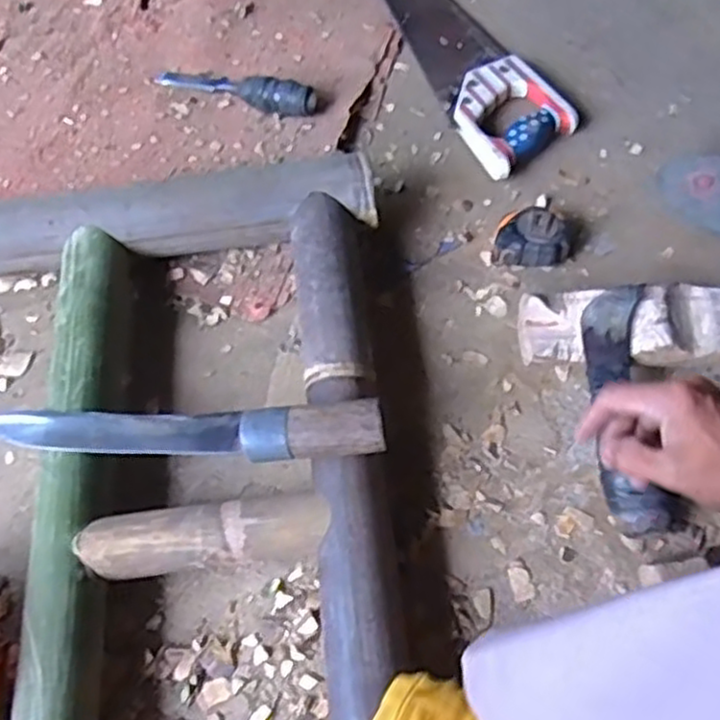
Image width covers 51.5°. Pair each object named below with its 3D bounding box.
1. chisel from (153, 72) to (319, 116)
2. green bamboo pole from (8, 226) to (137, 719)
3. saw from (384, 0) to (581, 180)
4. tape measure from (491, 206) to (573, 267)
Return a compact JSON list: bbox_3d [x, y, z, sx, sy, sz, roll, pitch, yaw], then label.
[{"bbox_3d":[-0.140,-0.306,0.829,0.196,0.030,0.033,19,64,11],"label":"chisel"},{"bbox_3d":[-0.220,0.151,0.576,0.073,0.061,0.579,-3,62,-1],"label":"green bamboo pole"},{"bbox_3d":[0.094,-0.415,0.892,0.122,0.032,0.506,-21,64,-10],"label":"saw"},{"bbox_3d":[0.166,-0.119,0.725,0.072,0.034,0.057,6,62,4],"label":"tape measure"}]

